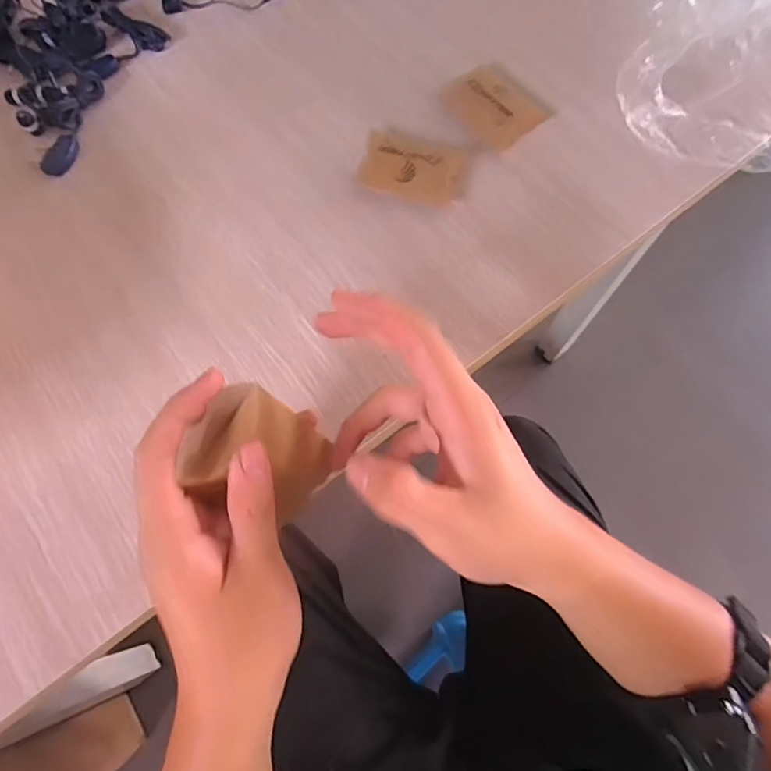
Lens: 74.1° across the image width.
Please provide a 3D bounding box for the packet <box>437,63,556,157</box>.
[{"bbox_3d":[0.087,-0.216,0.389,0.071,0.017,0.065,-34,72,-11],"label":"packet"}]

